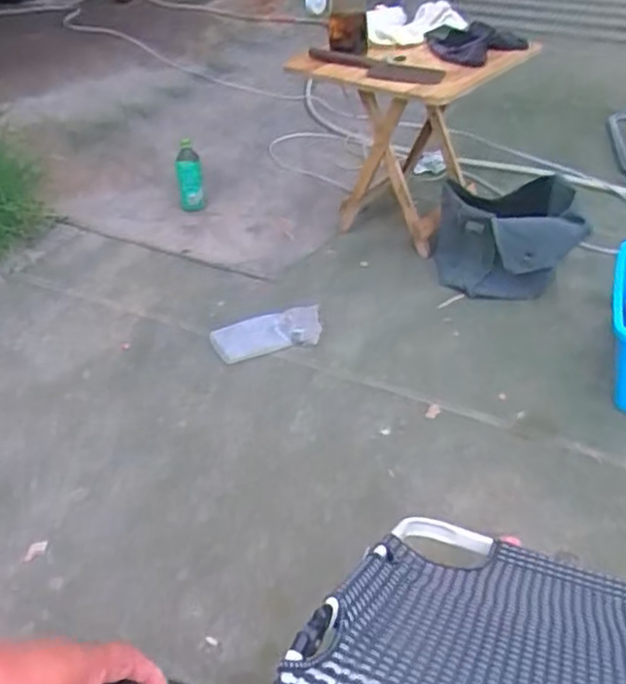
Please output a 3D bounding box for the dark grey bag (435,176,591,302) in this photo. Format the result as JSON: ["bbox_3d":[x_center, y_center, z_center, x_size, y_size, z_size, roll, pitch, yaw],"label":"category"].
[{"bbox_3d":[0.471,-0.261,1.708,0.321,0.229,0.250,1,38,3],"label":"dark grey bag"}]

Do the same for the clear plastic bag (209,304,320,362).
[{"bbox_3d":[-0.104,-0.019,1.654,0.254,0.030,0.122,-17,42,-12],"label":"clear plastic bag"}]

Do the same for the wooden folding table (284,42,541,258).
[{"bbox_3d":[0.240,-0.514,1.822,0.411,0.489,0.437,-27,44,-29],"label":"wooden folding table"}]

